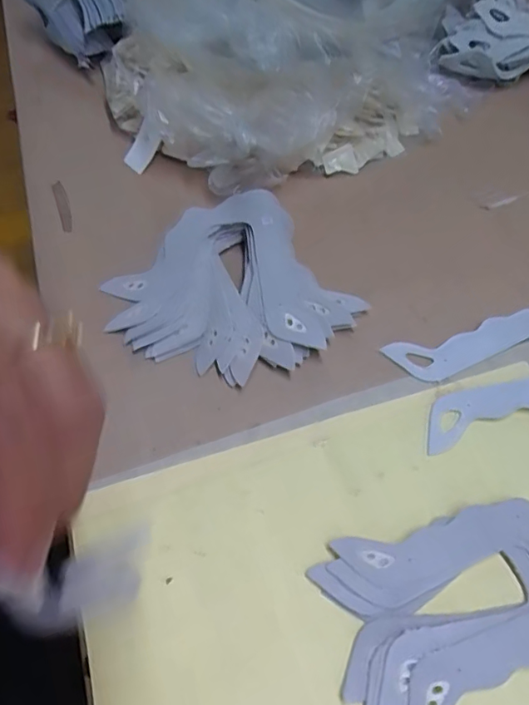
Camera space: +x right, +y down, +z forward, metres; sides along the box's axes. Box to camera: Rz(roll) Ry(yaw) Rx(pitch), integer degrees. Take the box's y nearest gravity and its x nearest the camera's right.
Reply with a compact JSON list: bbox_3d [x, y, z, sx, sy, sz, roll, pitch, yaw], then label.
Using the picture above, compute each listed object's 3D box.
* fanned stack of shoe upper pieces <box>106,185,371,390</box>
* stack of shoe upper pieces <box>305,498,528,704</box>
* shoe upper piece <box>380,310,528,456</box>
[{"bbox_3d":[-0.025,-0.041,0.367,0.139,0.034,0.141,-41,69,-19],"label":"fanned stack of shoe upper pieces"},{"bbox_3d":[0.106,0.138,0.281,0.139,0.014,0.090,-15,63,-7],"label":"stack of shoe upper pieces"},{"bbox_3d":[0.157,0.013,0.350,0.127,0.004,0.075,-14,63,-7],"label":"shoe upper piece"}]

